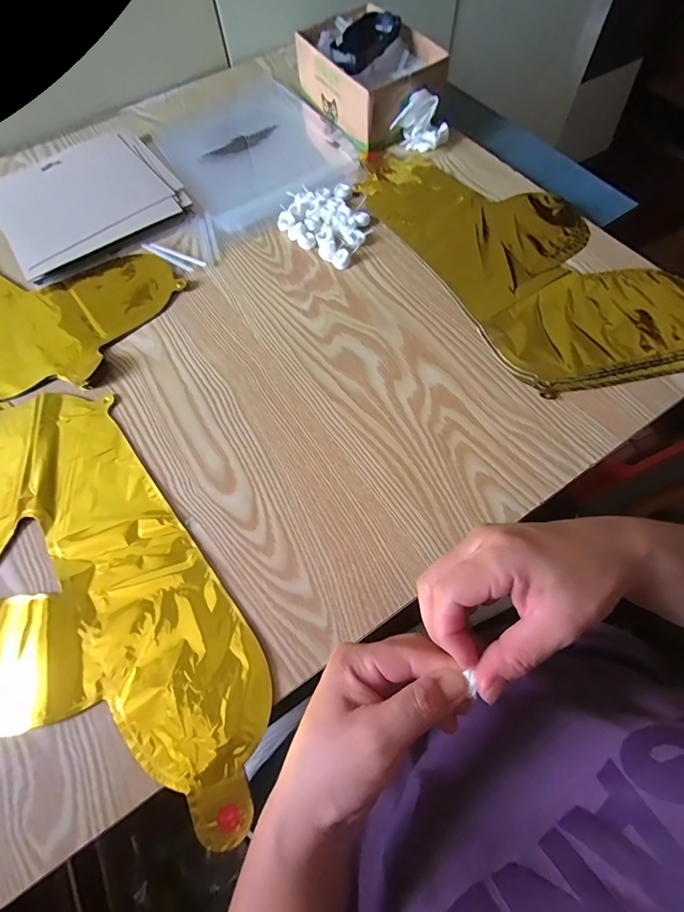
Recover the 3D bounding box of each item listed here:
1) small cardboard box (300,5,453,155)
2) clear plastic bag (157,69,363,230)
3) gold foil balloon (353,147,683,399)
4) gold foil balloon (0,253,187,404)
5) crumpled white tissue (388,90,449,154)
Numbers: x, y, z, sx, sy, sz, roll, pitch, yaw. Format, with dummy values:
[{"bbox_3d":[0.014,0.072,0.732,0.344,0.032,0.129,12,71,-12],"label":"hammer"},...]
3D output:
[{"bbox_3d":[0.034,-0.510,0.550,0.131,0.078,0.197,-32,68,-11],"label":"small cardboard box"},{"bbox_3d":[-0.131,-0.438,0.569,0.223,0.015,0.327,-33,68,-11],"label":"clear plastic bag"},{"bbox_3d":[0.193,-0.239,0.460,0.206,0.013,0.425,-27,67,-9],"label":"gold foil balloon"},{"bbox_3d":[-0.411,-0.201,0.480,0.406,0.009,0.230,27,70,15],"label":"gold foil balloon"},{"bbox_3d":[0.104,-0.431,0.526,0.066,0.053,0.046,19,68,12],"label":"crumpled white tissue"}]

